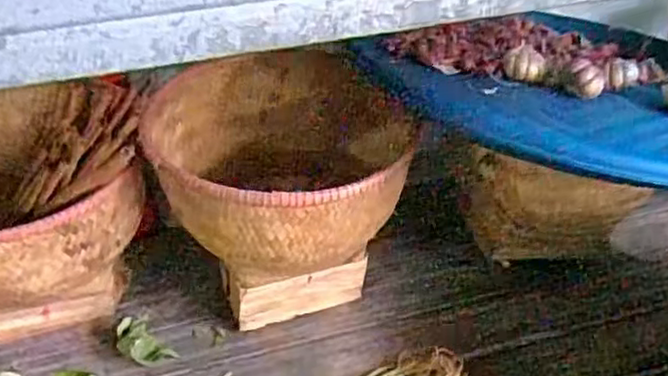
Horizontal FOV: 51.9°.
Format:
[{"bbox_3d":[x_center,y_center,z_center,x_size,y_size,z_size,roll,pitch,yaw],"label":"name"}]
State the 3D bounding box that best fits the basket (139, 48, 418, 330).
[{"bbox_3d":[-0.049,0.010,0.740,0.254,0.227,0.286,-1,30,5],"label":"basket"}]

